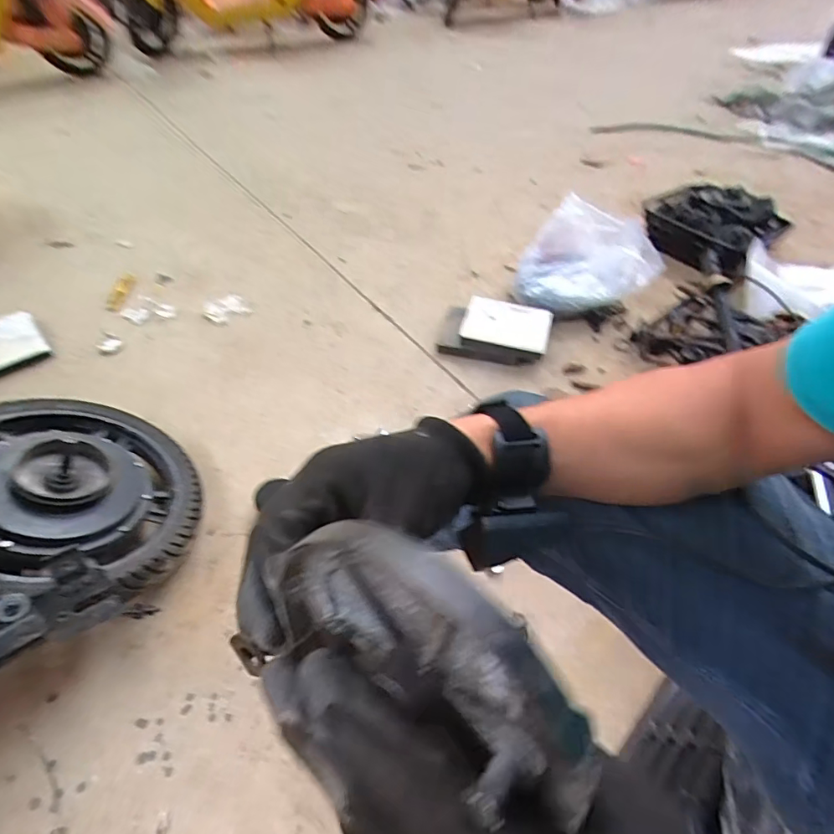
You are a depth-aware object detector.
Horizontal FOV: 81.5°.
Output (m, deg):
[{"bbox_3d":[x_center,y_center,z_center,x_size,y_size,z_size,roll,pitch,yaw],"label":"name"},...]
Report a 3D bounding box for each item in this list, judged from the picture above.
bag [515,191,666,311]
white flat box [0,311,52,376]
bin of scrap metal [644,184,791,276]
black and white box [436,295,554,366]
[{"bbox_3d":[0.409,-0.390,1.206,0.317,0.181,0.243,2,49,2],"label":"bag"},{"bbox_3d":[-0.963,-0.168,1.119,0.165,0.026,0.206,-33,56,-26],"label":"white flat box"},{"bbox_3d":[0.803,-0.524,1.353,0.226,0.165,0.326,-32,56,-25],"label":"bin of scrap metal"},{"bbox_3d":[0.181,-0.200,1.126,0.251,0.064,0.167,8,49,7],"label":"black and white box"}]

